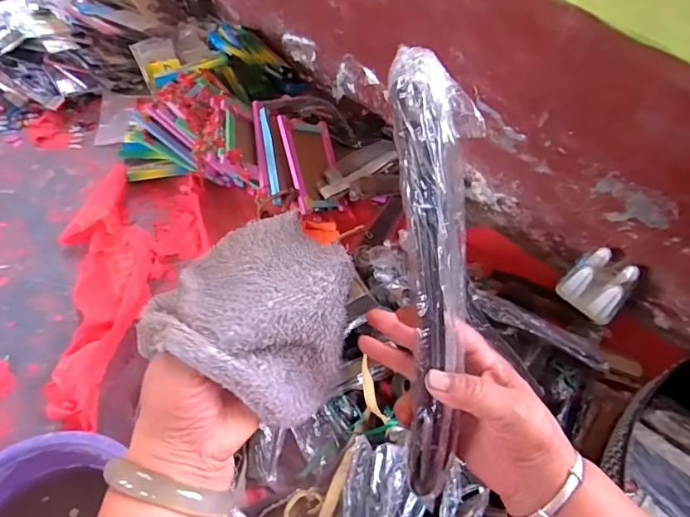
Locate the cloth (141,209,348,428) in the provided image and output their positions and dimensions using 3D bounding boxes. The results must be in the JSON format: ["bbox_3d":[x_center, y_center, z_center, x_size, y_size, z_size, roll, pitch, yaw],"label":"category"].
[{"bbox_3d":[-0.050,0.039,0.295,0.097,0.088,0.103,12,53,4],"label":"cloth"}]

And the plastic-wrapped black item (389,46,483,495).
[{"bbox_3d":[0.053,0.025,0.283,0.036,0.272,0.025,-9,20,-12],"label":"plastic-wrapped black item"}]

